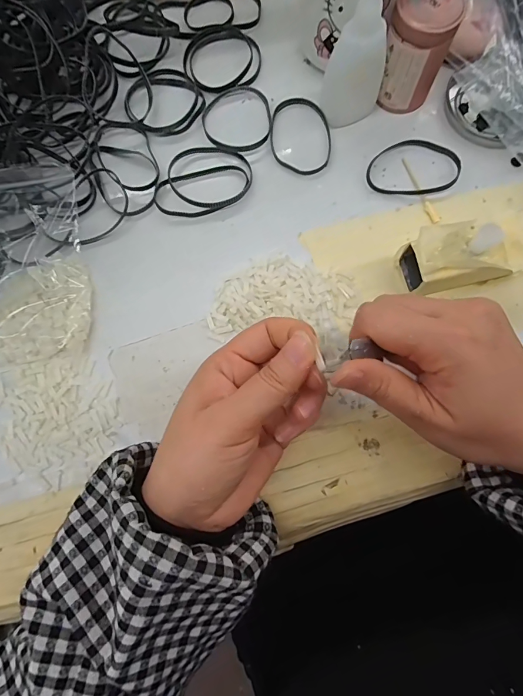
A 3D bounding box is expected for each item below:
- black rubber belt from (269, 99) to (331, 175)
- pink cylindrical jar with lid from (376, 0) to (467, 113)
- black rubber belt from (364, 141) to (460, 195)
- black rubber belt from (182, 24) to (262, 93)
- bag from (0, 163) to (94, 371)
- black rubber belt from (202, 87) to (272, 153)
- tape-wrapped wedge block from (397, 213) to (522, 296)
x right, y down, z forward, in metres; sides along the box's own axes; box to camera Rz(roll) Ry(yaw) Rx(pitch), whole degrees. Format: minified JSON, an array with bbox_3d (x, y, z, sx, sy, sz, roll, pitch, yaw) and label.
[{"bbox_3d":[0.031,-0.170,0.289,0.049,0.004,0.068,-2,80,1],"label":"black rubber belt"},{"bbox_3d":[0.111,-0.215,0.265,0.044,0.066,0.037,17,81,4],"label":"pink cylindrical jar with lid"},{"bbox_3d":[0.117,-0.141,0.281,0.070,0.006,0.047,2,80,1],"label":"black rubber belt"},{"bbox_3d":[-0.033,-0.245,0.305,0.064,0.005,0.065,0,80,1],"label":"black rubber belt"},{"bbox_3d":[-0.174,-0.065,0.259,0.086,0.031,0.150,-11,80,-1],"label":"bag"},{"bbox_3d":[-0.019,-0.184,0.294,0.055,0.005,0.061,-9,80,-1],"label":"black rubber belt"},{"bbox_3d":[0.138,-0.060,0.246,0.083,0.039,0.042,-10,80,-1],"label":"tape-wrapped wedge block"}]

